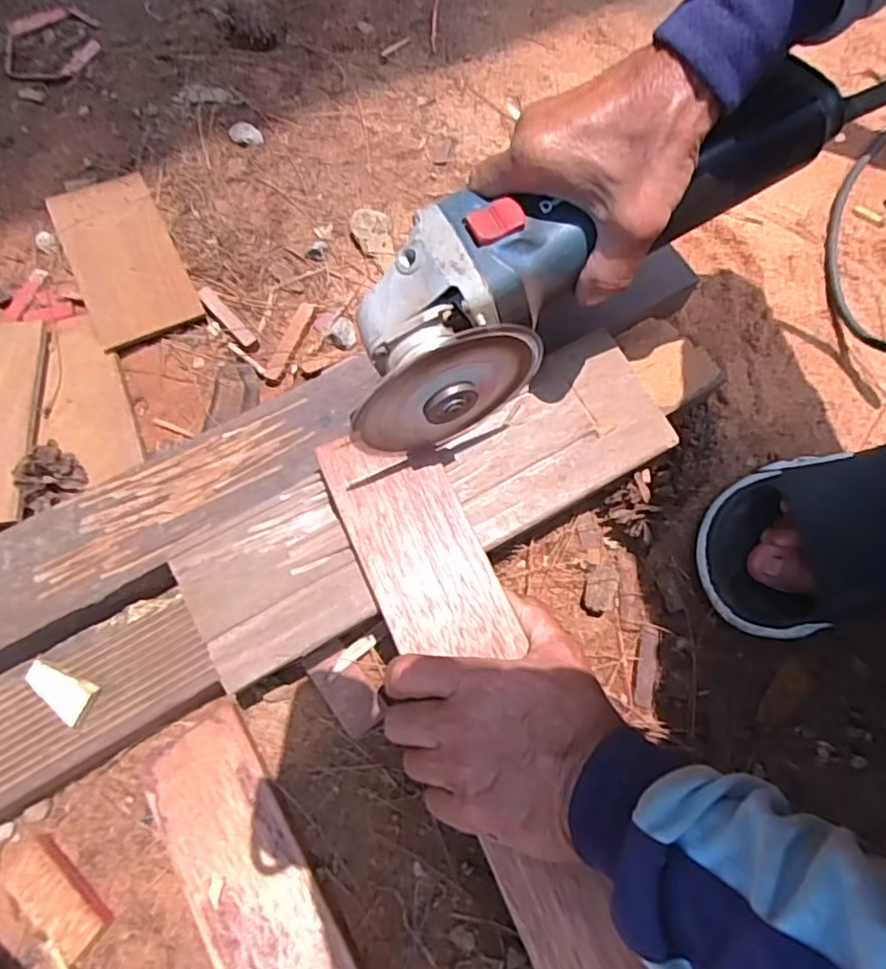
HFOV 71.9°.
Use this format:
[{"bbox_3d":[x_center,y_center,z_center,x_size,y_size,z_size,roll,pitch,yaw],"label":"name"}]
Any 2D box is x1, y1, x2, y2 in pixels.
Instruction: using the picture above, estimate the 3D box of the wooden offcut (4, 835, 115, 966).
[{"bbox_3d":[-0.216,0.232,0.344,0.065,0.013,0.027,38,76,12],"label":"wooden offcut"}]

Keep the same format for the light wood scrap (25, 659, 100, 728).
[{"bbox_3d":[-0.216,0.116,0.344,0.039,0.011,0.022,28,73,8],"label":"light wood scrap"}]

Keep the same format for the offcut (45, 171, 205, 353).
[{"bbox_3d":[-0.254,-0.181,0.484,0.077,0.010,0.156,-27,73,-8],"label":"offcut"}]

